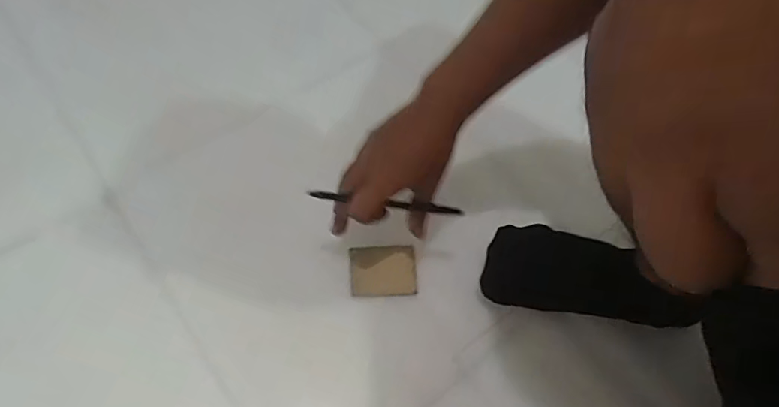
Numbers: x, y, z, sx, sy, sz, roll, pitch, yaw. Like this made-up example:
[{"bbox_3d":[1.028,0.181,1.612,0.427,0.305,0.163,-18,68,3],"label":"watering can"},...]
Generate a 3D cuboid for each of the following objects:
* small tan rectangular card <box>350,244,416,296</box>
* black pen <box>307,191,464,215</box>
[{"bbox_3d":[-0.007,0.071,0.528,0.070,0.006,0.055,0,64,-3],"label":"small tan rectangular card"},{"bbox_3d":[-0.003,0.000,0.473,0.152,0.010,0.007,7,64,-5],"label":"black pen"}]

